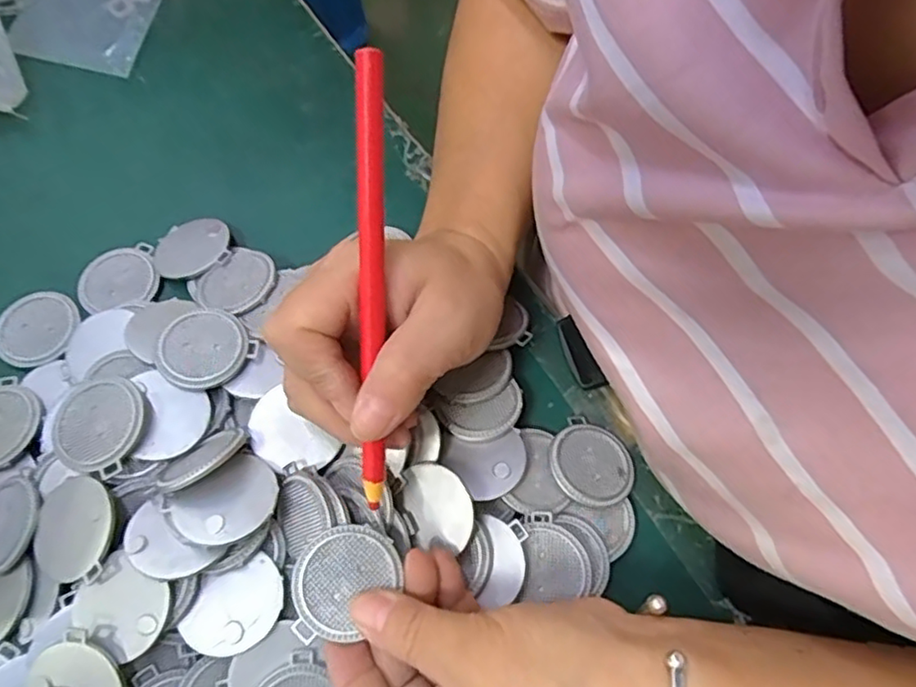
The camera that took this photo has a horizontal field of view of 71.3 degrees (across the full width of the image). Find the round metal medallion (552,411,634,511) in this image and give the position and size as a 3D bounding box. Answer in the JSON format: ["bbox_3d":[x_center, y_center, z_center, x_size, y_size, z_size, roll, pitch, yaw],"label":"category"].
[{"bbox_3d":[0.061,0.056,0.294,0.038,0.004,0.039,7,56,-11],"label":"round metal medallion"}]

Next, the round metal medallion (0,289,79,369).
[{"bbox_3d":[-0.212,-0.008,0.321,0.037,0.004,0.041,19,69,6],"label":"round metal medallion"}]

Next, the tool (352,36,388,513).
[{"bbox_3d":[-0.031,-0.018,0.225,0.009,0.008,0.159,1,101,-1],"label":"tool"}]

